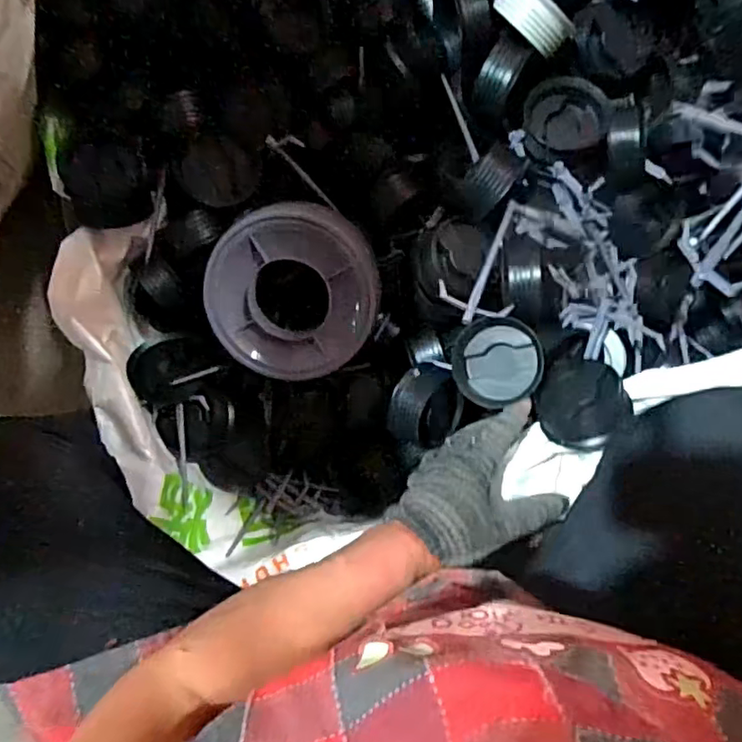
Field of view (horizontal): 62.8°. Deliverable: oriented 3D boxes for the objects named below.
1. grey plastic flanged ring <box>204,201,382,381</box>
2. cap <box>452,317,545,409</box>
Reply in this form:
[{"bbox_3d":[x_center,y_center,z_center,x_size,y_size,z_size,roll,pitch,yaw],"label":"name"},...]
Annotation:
[{"bbox_3d":[-0.068,-0.072,0.548,0.152,0.044,0.152,-1,103,-6],"label":"grey plastic flanged ring"},{"bbox_3d":[0.107,-0.007,0.516,0.069,0.034,0.073,0,82,2],"label":"cap"}]

